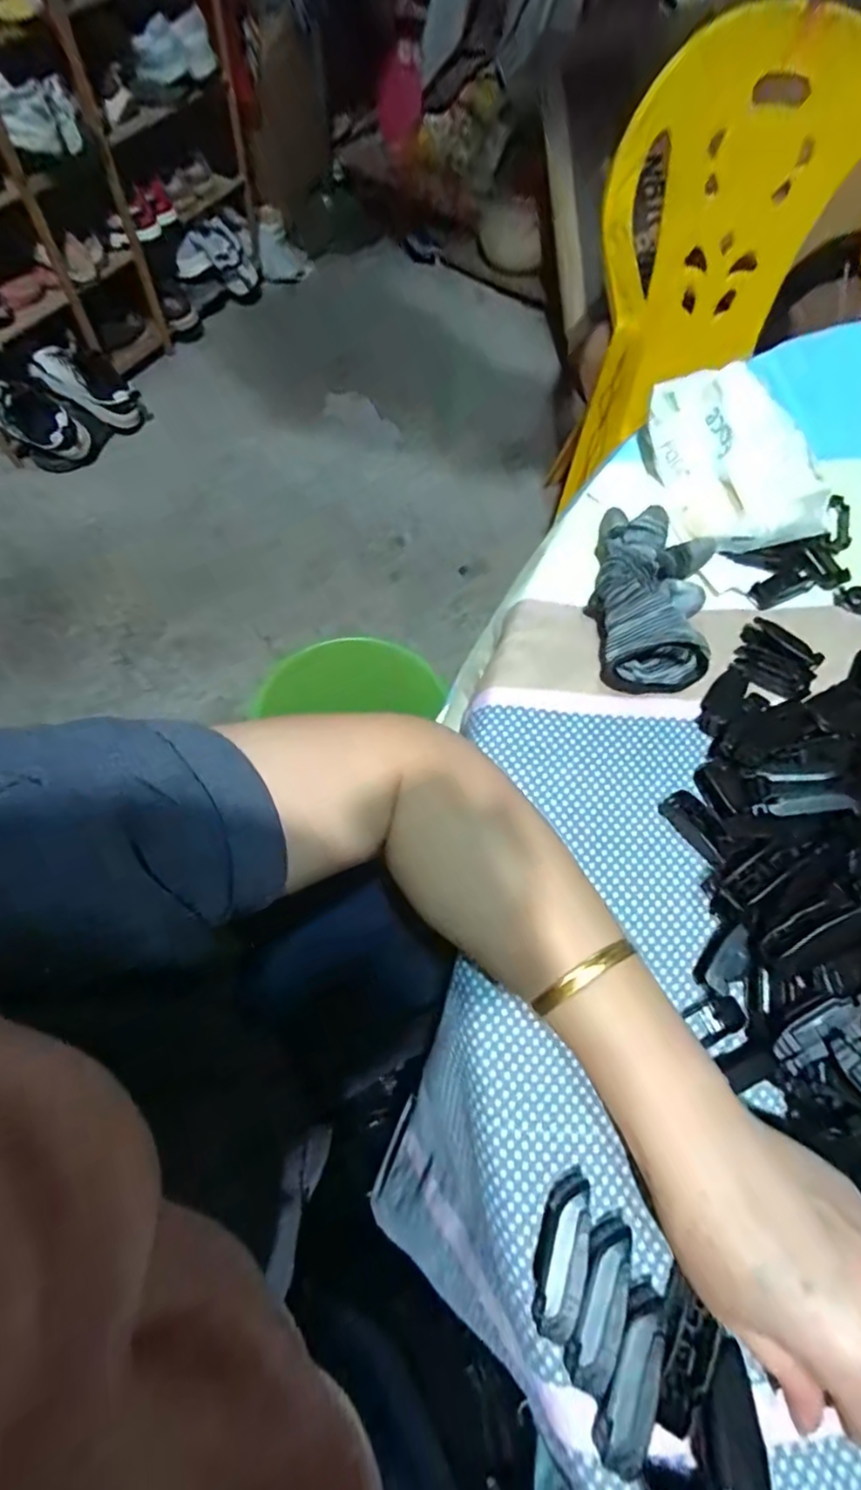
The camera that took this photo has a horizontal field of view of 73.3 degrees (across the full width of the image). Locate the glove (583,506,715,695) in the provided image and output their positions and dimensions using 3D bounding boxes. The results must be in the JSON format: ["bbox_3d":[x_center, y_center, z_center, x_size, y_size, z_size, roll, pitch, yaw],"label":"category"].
[{"bbox_3d":[0.145,-0.102,0.373,0.075,0.040,0.140,13,66,3],"label":"glove"}]

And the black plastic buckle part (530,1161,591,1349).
[{"bbox_3d":[0.055,0.216,0.248,0.017,0.016,0.056,17,66,5],"label":"black plastic buckle part"}]

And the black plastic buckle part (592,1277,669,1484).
[{"bbox_3d":[0.080,0.251,0.231,0.018,0.014,0.057,24,67,8],"label":"black plastic buckle part"}]

